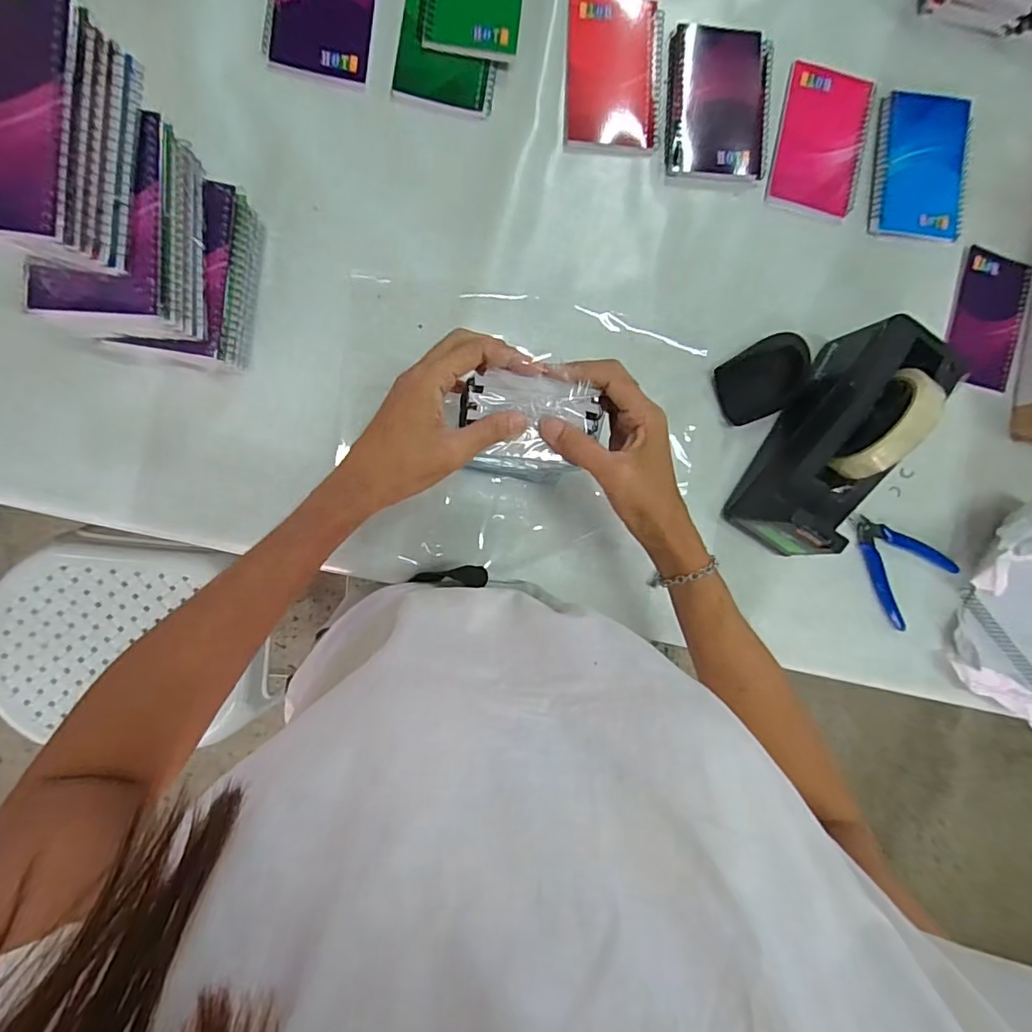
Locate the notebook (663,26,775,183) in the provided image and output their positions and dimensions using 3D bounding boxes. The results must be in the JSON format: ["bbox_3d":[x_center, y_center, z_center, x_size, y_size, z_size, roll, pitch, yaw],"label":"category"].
[{"bbox_3d":[0.190,-0.391,0.502,0.096,0.008,0.141,1,92,-6],"label":"notebook"}]

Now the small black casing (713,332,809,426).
[{"bbox_3d":[0.229,-0.127,0.499,0.085,0.026,0.063,-24,94,-4],"label":"small black casing"}]

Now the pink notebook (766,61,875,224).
[{"bbox_3d":[0.293,-0.360,0.512,0.086,0.006,0.138,11,91,-6],"label":"pink notebook"}]

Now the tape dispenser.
[{"bbox_3d":[0.281,-0.066,0.464,0.079,0.118,0.210,36,89,-6],"label":"tape dispenser"}]

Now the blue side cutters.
[{"bbox_3d":[0.375,0.042,0.532,0.088,0.011,0.112,-45,96,-2],"label":"blue side cutters"}]

